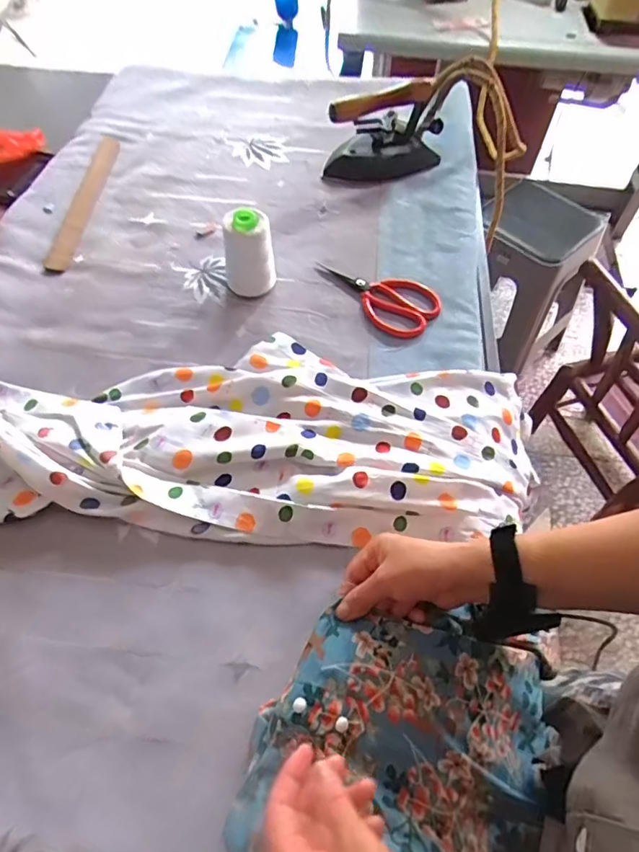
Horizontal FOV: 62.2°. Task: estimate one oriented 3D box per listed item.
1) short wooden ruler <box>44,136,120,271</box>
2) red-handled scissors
[{"bbox_3d":[-0.378,-0.369,0.857,0.039,0.011,0.341,2,57,0],"label":"short wooden ruler"},{"bbox_3d":[0.076,-0.193,0.749,0.193,0.011,0.105,32,61,18],"label":"red-handled scissors"}]

